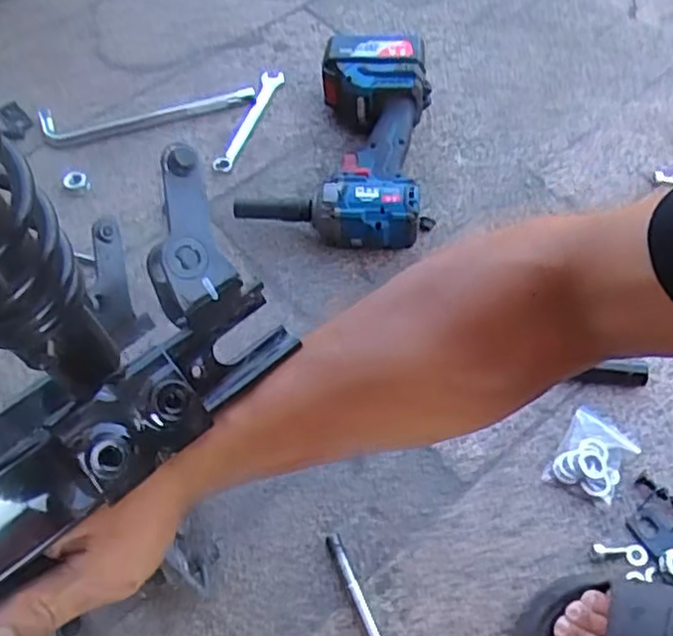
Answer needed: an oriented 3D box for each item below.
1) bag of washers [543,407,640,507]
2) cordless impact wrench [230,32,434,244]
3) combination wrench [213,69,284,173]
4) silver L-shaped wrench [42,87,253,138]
[{"bbox_3d":[0.217,0.117,0.581,0.055,0.013,0.068,29,64,19],"label":"bag of washers"},{"bbox_3d":[0.020,-0.193,0.733,0.184,0.079,0.240,12,60,10],"label":"cordless impact wrench"},{"bbox_3d":[-0.103,-0.235,0.812,0.031,0.017,0.162,16,60,12],"label":"combination wrench"},{"bbox_3d":[-0.225,-0.248,0.820,0.251,0.018,0.050,-10,58,-4],"label":"silver L-shaped wrench"}]

